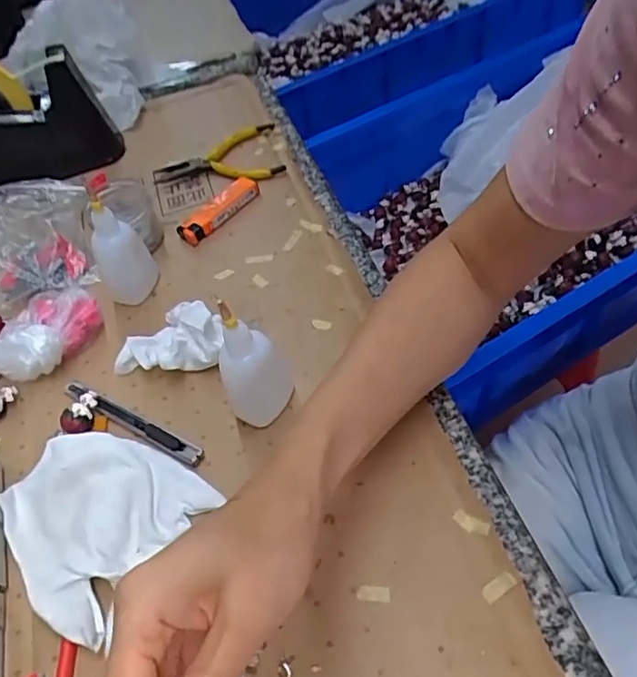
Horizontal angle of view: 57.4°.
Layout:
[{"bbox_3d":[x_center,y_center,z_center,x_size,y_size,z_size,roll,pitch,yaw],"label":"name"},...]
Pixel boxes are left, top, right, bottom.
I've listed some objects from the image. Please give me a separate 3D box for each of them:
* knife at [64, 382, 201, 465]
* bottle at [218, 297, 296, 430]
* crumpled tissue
[{"bbox_3d":[-0.125,0.052,0.382,0.122,0.009,0.014,24,56,21],"label":"knife"},{"bbox_3d":[-0.040,0.007,0.353,0.040,0.096,0.047,-8,51,-3],"label":"bottle"},{"bbox_3d":[-0.101,0.000,0.402,0.075,0.042,0.048,9,52,12],"label":"crumpled tissue"}]

